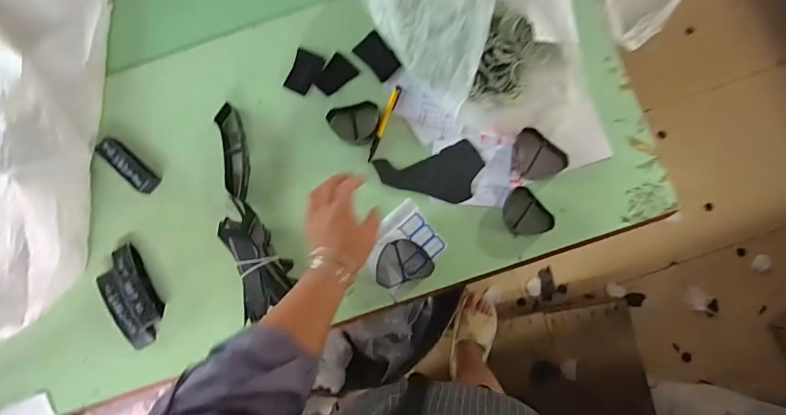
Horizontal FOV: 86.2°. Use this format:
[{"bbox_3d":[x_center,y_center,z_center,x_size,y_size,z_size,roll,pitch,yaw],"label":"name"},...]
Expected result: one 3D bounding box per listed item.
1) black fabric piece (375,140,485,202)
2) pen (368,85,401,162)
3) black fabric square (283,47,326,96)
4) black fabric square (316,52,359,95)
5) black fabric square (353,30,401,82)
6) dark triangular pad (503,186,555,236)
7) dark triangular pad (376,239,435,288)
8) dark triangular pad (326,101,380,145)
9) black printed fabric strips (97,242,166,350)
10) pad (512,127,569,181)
[{"bbox_3d":[0.063,-0.049,0.683,0.165,0.004,0.093,-13,84,2],"label":"black fabric piece"},{"bbox_3d":[-0.014,-0.139,0.690,0.012,0.008,0.132,21,87,5],"label":"pen"},{"bbox_3d":[-0.151,-0.230,0.714,0.049,0.004,0.074,22,80,4],"label":"black fabric square"},{"bbox_3d":[-0.098,-0.222,0.708,0.051,0.004,0.067,44,85,9],"label":"black fabric square"},{"bbox_3d":[-0.026,-0.254,0.704,0.050,0.008,0.081,-41,84,-1],"label":"black fabric square"},{"bbox_3d":[0.207,0.012,0.661,0.059,0.018,0.080,-44,84,-1],"label":"dark triangular pad"},{"bbox_3d":[0.014,0.086,0.667,0.089,0.012,0.067,-18,84,2],"label":"dark triangular pad"},{"bbox_3d":[-0.062,-0.134,0.684,0.082,0.021,0.061,-9,84,3],"label":"dark triangular pad"},{"bbox_3d":[-0.416,0.143,0.666,0.068,0.031,0.151,-29,84,0],"label":"black printed fabric strips"},{"bbox_3d":[0.229,-0.078,0.676,0.085,0.022,0.067,36,88,6],"label":"pad"}]

